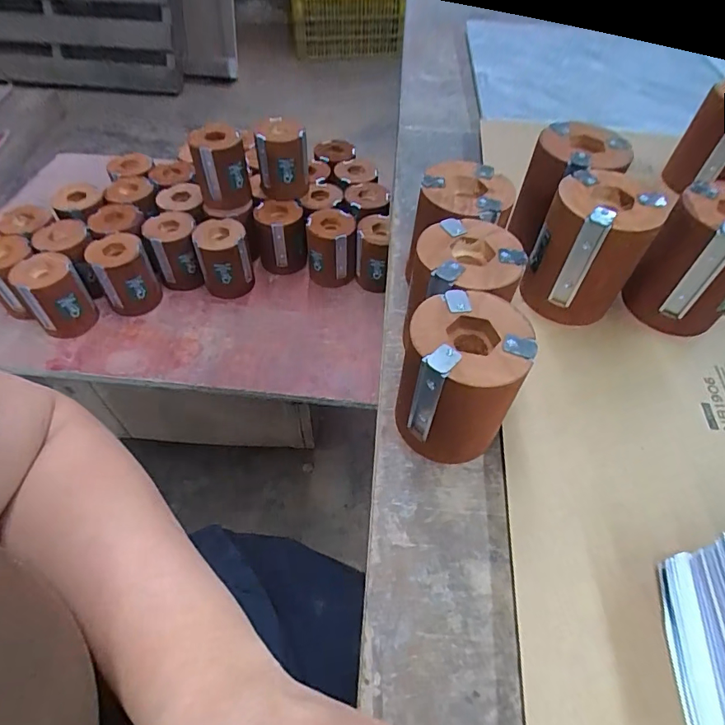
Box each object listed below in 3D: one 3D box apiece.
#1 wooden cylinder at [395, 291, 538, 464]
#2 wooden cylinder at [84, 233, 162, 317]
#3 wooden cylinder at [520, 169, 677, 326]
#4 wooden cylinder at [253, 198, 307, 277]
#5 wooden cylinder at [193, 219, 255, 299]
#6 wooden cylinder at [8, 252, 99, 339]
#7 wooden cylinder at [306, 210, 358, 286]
[{"bbox_3d":[0.069,0.012,0.331,0.078,0.096,0.086,24,56,17],"label":"wooden cylinder"},{"bbox_3d":[-0.364,-0.132,0.726,0.080,0.103,0.083,-25,57,-17],"label":"wooden cylinder"},{"bbox_3d":[0.190,-0.093,0.399,0.079,0.107,0.093,28,58,20],"label":"wooden cylinder"},{"bbox_3d":[-0.139,-0.213,0.802,0.081,0.098,0.080,-12,54,-9],"label":"wooden cylinder"},{"bbox_3d":[-0.220,-0.165,0.754,0.078,0.099,0.079,-12,54,-9],"label":"wooden cylinder"},{"bbox_3d":[-0.440,-0.091,0.680,0.077,0.111,0.068,-34,60,-23],"label":"wooden cylinder"},{"bbox_3d":[-0.052,-0.197,0.782,0.078,0.105,0.082,-5,53,-3],"label":"wooden cylinder"}]

